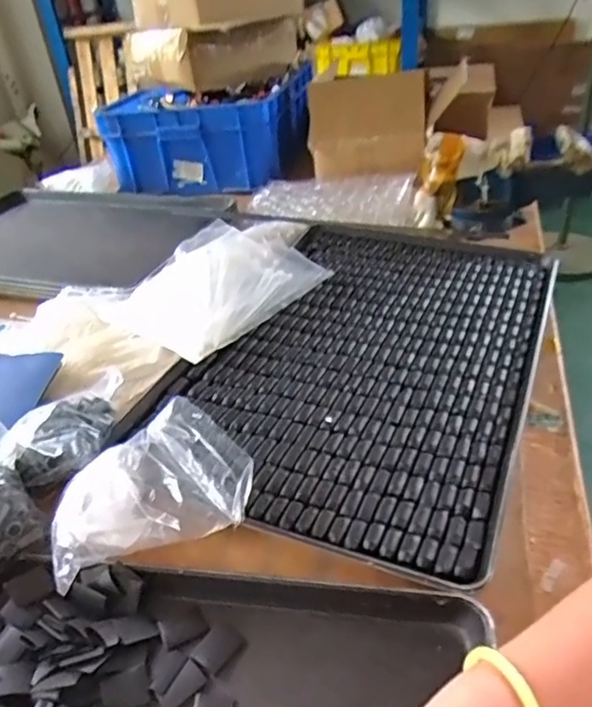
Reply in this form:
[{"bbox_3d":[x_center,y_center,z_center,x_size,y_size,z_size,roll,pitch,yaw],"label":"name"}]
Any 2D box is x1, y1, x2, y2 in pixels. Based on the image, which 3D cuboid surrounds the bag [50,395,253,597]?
[{"bbox_3d":[-0.125,0.115,0.500,0.171,0.071,0.107,-16,35,-14],"label":"bag"}]

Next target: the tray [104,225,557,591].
[{"bbox_3d":[0.087,-0.020,0.714,0.389,0.029,0.619,11,37,23],"label":"tray"}]

